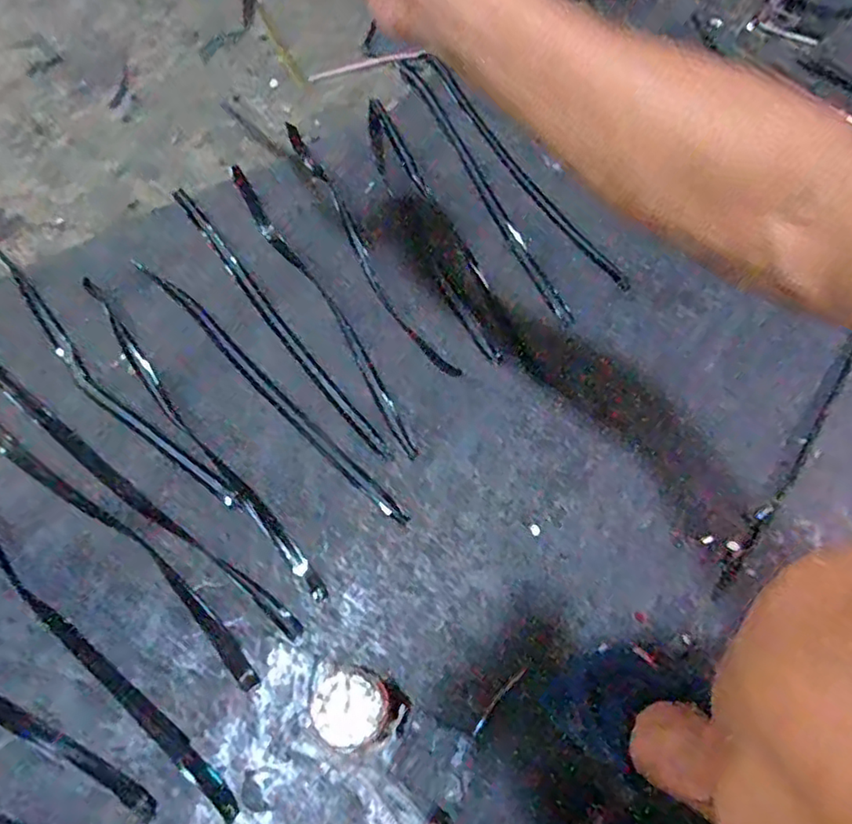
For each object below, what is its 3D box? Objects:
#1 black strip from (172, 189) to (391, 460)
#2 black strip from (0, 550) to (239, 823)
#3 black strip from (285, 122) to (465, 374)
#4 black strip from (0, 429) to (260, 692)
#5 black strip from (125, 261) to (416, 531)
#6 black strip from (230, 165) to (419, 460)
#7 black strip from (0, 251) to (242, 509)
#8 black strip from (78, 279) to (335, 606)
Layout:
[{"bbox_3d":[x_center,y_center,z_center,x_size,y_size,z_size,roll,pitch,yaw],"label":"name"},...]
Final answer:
[{"bbox_3d":[-0.188,-0.124,0.695,0.020,0.014,0.463,-34,70,-19],"label":"black strip"},{"bbox_3d":[-0.333,0.196,0.542,0.451,0.018,0.034,41,67,16],"label":"black strip"},{"bbox_3d":[-0.092,-0.228,0.744,0.040,0.019,0.464,-26,67,-16],"label":"black strip"},{"bbox_3d":[-0.338,0.102,0.588,0.474,0.020,0.030,37,66,14],"label":"black strip"},{"bbox_3d":[-0.184,-0.033,0.658,0.441,0.012,0.021,42,67,16],"label":"black strip"},{"bbox_3d":[-0.133,-0.142,0.704,0.030,0.018,0.464,-29,68,-17],"label":"black strip"},{"bbox_3d":[-0.374,-0.044,0.658,0.463,0.014,0.038,40,67,16],"label":"black strip"},{"bbox_3d":[-0.260,0.012,0.637,0.025,0.009,0.476,-36,71,-20],"label":"black strip"}]

